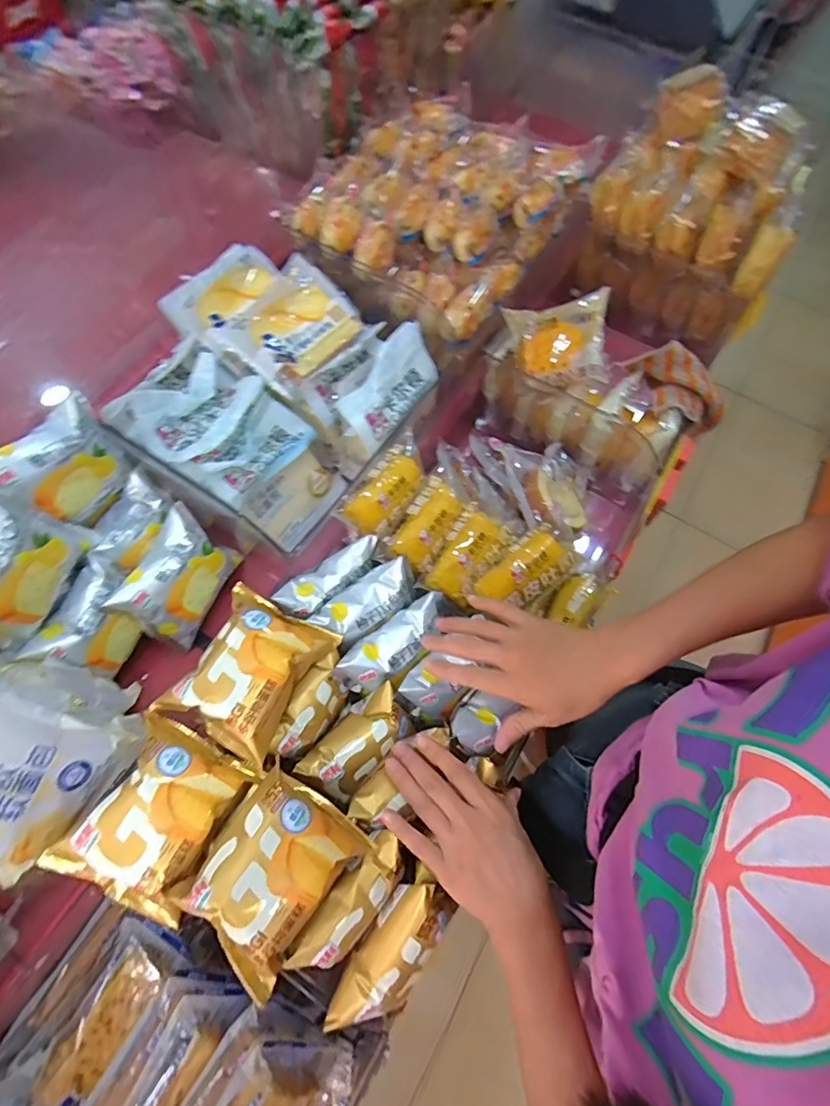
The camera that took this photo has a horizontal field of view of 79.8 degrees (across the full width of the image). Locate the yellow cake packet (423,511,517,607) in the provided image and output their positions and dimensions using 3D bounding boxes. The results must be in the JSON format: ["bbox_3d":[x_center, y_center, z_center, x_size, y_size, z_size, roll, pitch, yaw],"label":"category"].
[{"bbox_3d":[0.062,0.001,0.533,0.049,0.033,0.108,35,70,11],"label":"yellow cake packet"}]

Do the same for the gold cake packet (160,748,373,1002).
[{"bbox_3d":[-0.103,0.232,0.359,0.102,0.042,0.117,39,70,13],"label":"gold cake packet"}]

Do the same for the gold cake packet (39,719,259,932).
[{"bbox_3d":[-0.195,0.198,0.375,0.100,0.044,0.120,27,68,8],"label":"gold cake packet"}]

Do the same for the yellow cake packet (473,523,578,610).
[{"bbox_3d":[0.118,0.017,0.516,0.103,0.034,0.052,-40,74,-18],"label":"yellow cake packet"}]

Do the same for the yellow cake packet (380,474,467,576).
[{"bbox_3d":[0.013,-0.033,0.536,0.055,0.032,0.097,31,69,10],"label":"yellow cake packet"}]

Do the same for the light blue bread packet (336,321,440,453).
[{"bbox_3d":[-0.034,-0.183,0.561,0.042,0.075,0.136,18,69,51],"label":"light blue bread packet"}]

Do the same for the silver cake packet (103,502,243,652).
[{"bbox_3d":[-0.247,0.029,0.527,0.042,0.095,0.122,13,66,39],"label":"silver cake packet"}]

